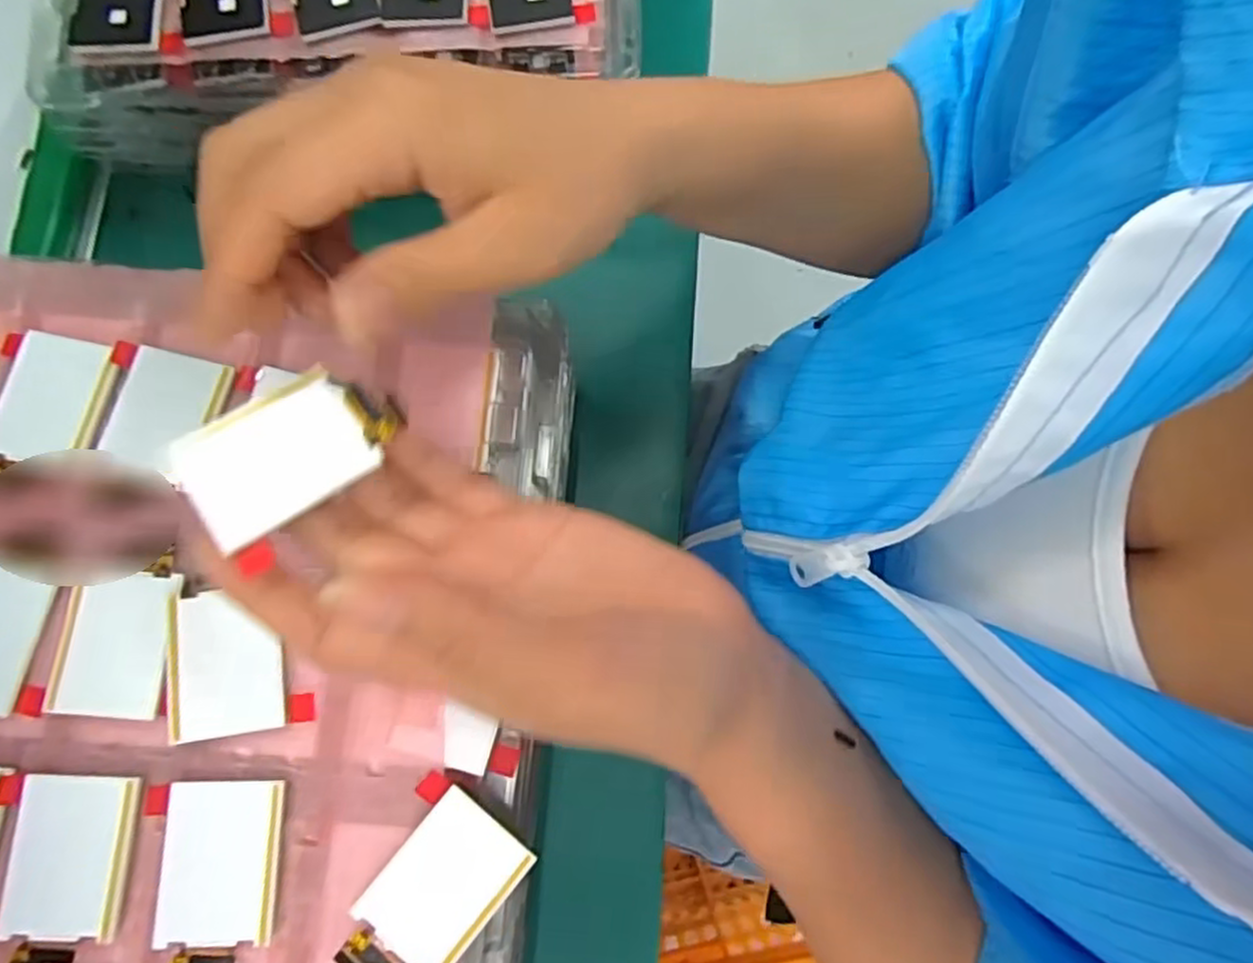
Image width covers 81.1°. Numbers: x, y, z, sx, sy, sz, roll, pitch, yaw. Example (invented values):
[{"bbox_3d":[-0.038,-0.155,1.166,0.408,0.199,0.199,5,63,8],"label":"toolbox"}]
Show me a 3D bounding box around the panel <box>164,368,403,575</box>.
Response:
[{"bbox_3d":[-0.092,-0.008,0.203,0.056,0.004,0.040,-36,83,-14],"label":"panel"}]

